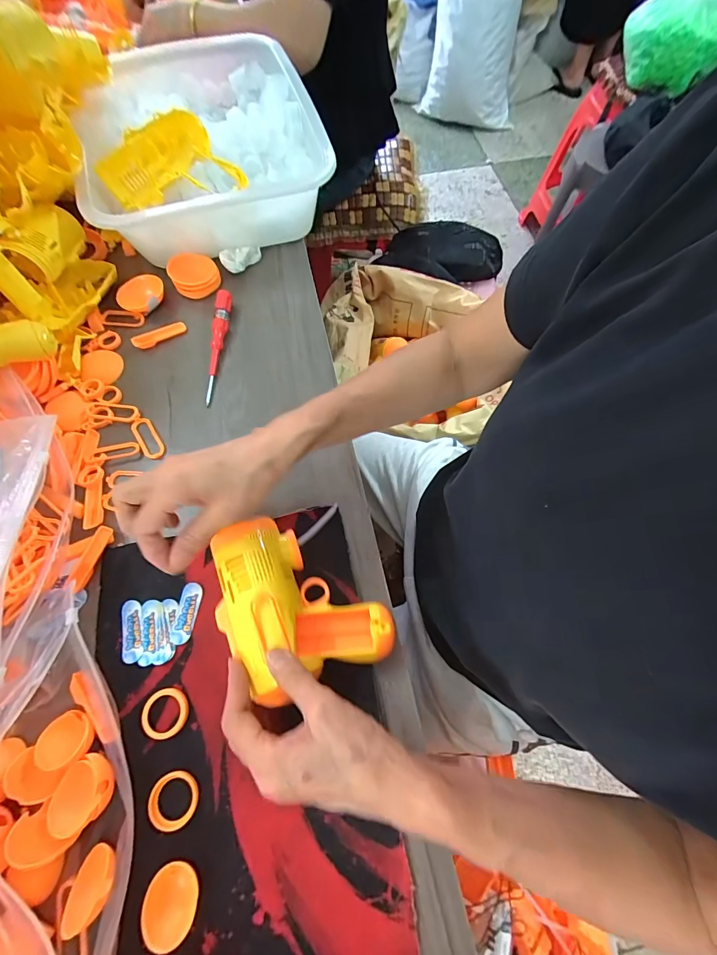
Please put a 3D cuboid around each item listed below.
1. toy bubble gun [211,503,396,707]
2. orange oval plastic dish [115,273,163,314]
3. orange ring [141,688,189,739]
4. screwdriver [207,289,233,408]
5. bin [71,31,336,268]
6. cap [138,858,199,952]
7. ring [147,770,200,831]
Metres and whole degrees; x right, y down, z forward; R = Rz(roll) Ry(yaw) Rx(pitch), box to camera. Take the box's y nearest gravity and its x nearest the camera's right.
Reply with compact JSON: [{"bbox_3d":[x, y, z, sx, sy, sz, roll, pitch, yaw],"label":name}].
[{"bbox_3d":[-0.051,0.095,0.303,0.119,0.042,0.138,-23,70,-11],"label":"toy bubble gun"},{"bbox_3d":[-0.272,-0.230,0.466,0.057,0.022,0.054,-24,71,-9],"label":"orange oval plastic dish"},{"bbox_3d":[-0.157,0.192,0.302,0.036,0.004,0.035,0,69,0],"label":"orange ring"},{"bbox_3d":[-0.169,-0.161,0.443,0.016,0.020,0.157,1,69,1],"label":"screwdriver"},{"bbox_3d":[-0.213,-0.473,0.520,0.282,0.108,0.399,-15,70,-6],"label":"bin"},{"bbox_3d":[-0.129,0.294,0.255,0.034,0.013,0.041,11,69,4],"label":"cap"},{"bbox_3d":[-0.140,0.245,0.281,0.037,0.006,0.034,0,69,0],"label":"ring"}]

